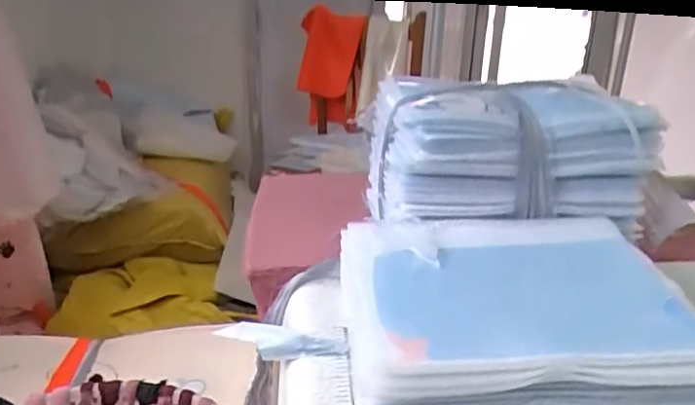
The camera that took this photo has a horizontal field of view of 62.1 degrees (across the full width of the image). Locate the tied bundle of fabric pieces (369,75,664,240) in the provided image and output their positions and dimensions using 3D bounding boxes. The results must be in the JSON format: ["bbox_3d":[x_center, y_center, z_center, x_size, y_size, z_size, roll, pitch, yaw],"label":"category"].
[{"bbox_3d":[0.151,-0.053,0.553,0.248,0.110,0.116,-1,22,-4],"label":"tied bundle of fabric pieces"}]

